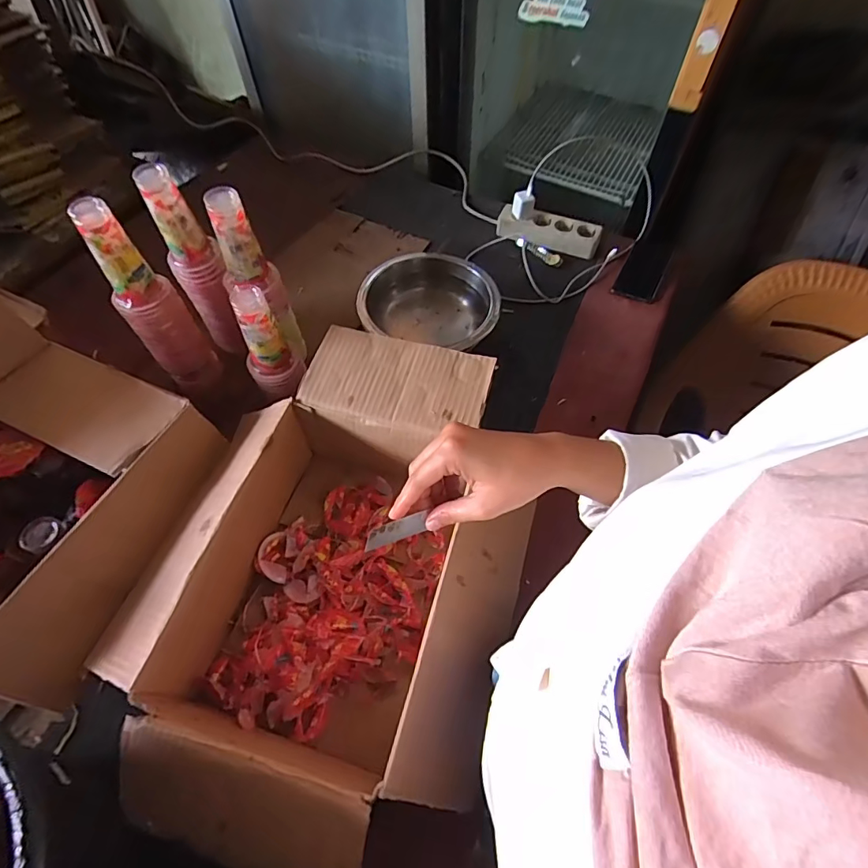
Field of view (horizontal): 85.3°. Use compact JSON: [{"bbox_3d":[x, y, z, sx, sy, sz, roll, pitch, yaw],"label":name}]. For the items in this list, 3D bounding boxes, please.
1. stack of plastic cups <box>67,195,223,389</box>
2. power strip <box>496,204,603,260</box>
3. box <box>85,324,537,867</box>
[{"bbox_3d":[-0.369,-0.168,0.625,0.076,0.267,0.059,-25,62,-16],"label":"stack of plastic cups"},{"bbox_3d":[0.222,-0.397,0.921,0.197,0.045,0.057,19,60,10],"label":"power strip"},{"bbox_3d":[-0.102,0.137,0.530,0.396,0.139,0.534,21,60,11],"label":"box"}]

